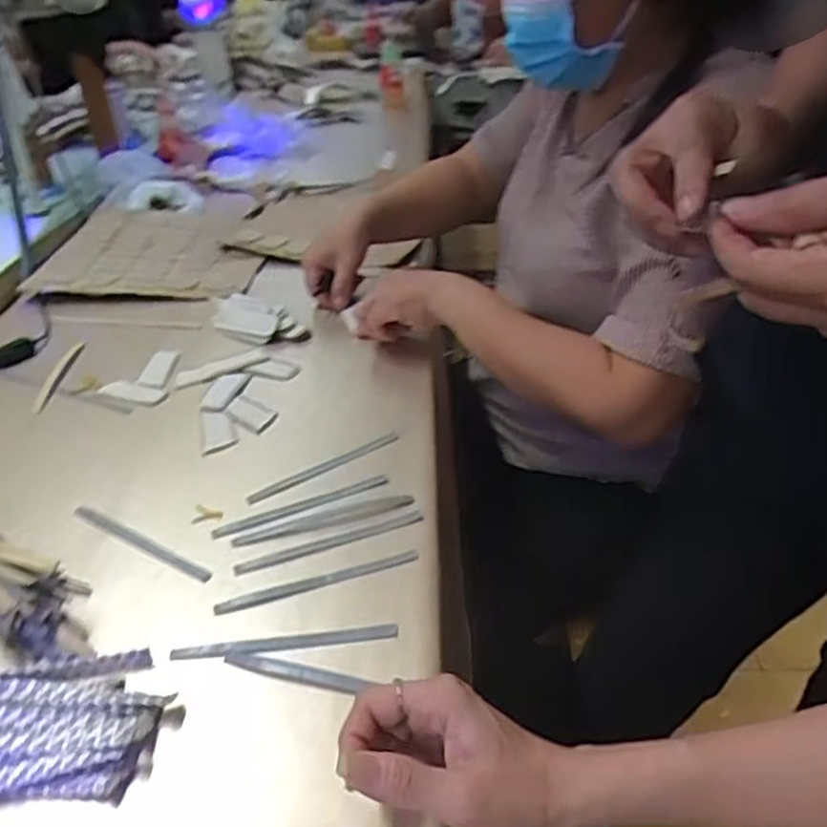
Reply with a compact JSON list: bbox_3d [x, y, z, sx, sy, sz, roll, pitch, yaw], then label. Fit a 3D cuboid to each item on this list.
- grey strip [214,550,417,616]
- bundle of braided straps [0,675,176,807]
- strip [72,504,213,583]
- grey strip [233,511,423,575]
[{"bbox_3d":[-0.066,0.118,0.510,0.144,0.006,0.010,-12,35,-15],"label":"grey strip"},{"bbox_3d":[-0.234,0.184,0.406,0.168,0.015,0.082,-2,34,1],"label":"bundle of braided straps"},{"bbox_3d":[-0.208,0.096,0.550,0.146,0.005,0.011,18,39,27],"label":"strip"},{"bbox_3d":[-0.062,0.097,0.543,0.144,0.006,0.013,-13,35,-16],"label":"grey strip"}]

